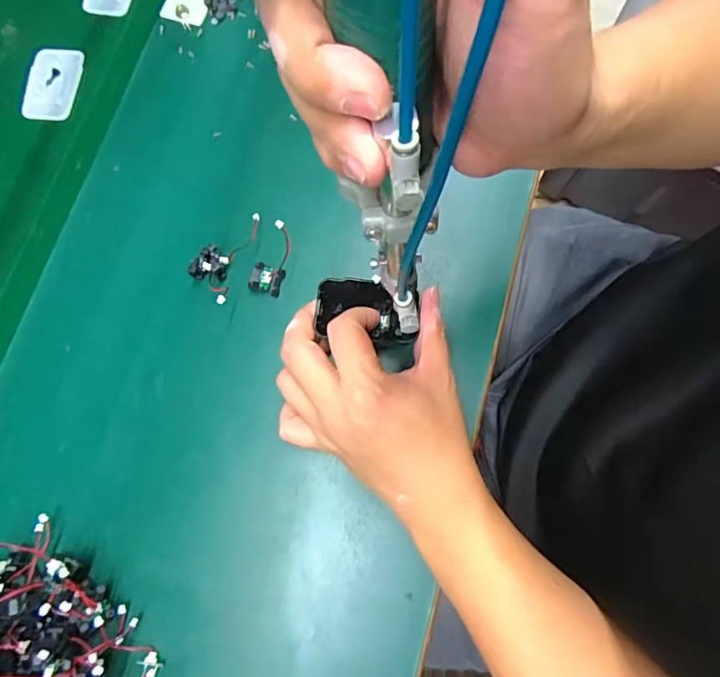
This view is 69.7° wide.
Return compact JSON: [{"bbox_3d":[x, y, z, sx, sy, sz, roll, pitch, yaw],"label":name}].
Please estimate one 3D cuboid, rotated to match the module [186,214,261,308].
[{"bbox_3d":[-0.097,-0.064,0.388,0.033,0.015,0.070,32,80,8],"label":"module"}]

